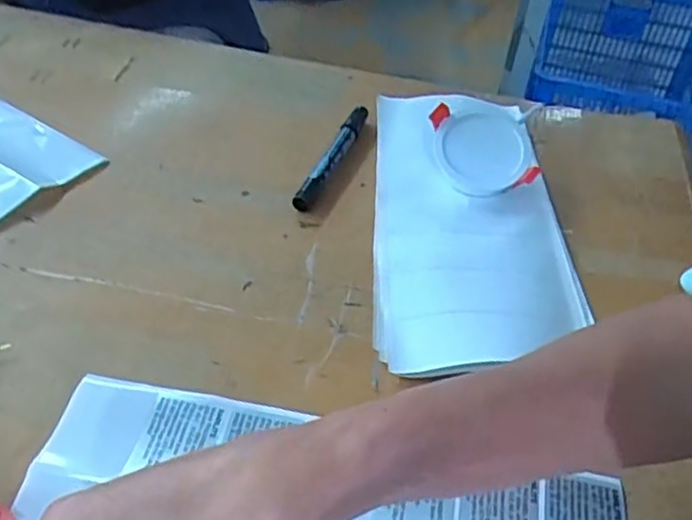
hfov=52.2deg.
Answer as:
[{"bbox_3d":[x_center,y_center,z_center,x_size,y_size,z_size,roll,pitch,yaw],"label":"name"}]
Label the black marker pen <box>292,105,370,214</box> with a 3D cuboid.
[{"bbox_3d":[-0.008,-0.084,0.562,0.014,0.016,0.139,17,44,13],"label":"black marker pen"}]

